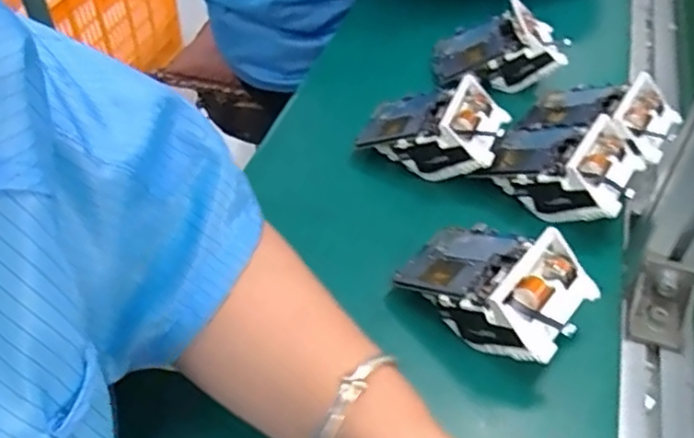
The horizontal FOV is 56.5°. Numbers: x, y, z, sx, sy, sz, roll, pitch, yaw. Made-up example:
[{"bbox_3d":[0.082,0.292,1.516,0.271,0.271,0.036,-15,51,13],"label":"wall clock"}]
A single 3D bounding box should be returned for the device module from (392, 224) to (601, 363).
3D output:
[{"bbox_3d":[0.094,0.044,0.418,0.117,0.046,0.075,5,37,47],"label":"device module"}]

